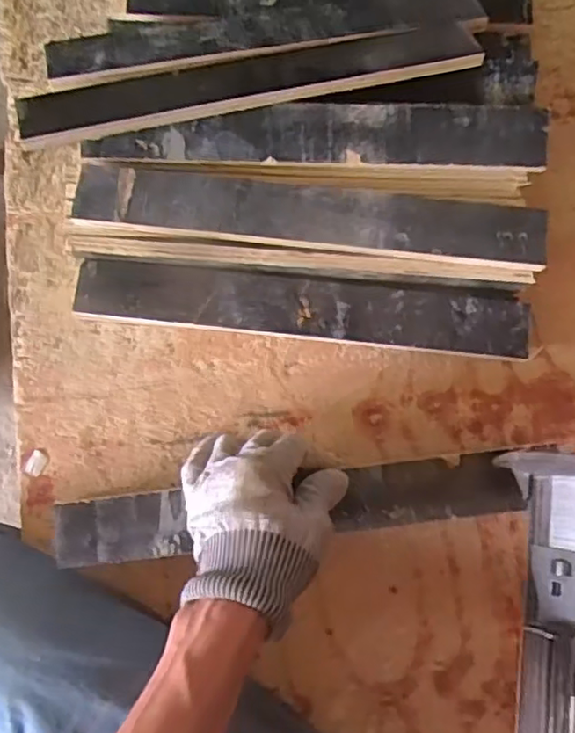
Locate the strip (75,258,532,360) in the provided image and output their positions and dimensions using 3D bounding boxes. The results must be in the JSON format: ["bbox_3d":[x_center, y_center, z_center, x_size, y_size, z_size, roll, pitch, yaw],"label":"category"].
[{"bbox_3d":[0.011,-0.048,0.521,0.364,0.017,0.053,6,90,2],"label":"strip"}]

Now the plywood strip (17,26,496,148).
[{"bbox_3d":[-0.022,-0.227,0.502,0.364,0.012,0.046,-14,80,-7],"label":"plywood strip"}]

